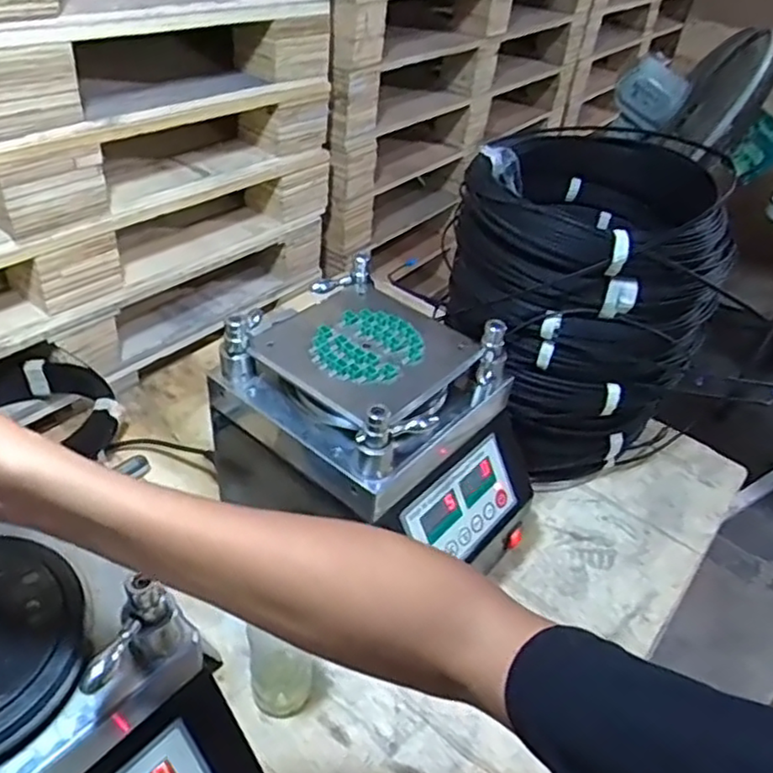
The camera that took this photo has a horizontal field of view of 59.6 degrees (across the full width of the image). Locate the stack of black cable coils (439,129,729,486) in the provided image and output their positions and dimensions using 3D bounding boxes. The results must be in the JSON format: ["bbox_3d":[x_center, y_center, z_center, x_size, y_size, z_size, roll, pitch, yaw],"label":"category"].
[{"bbox_3d":[0.237,-0.113,0.886,0.304,0.334,0.300,14,41,7],"label":"stack of black cable coils"}]

